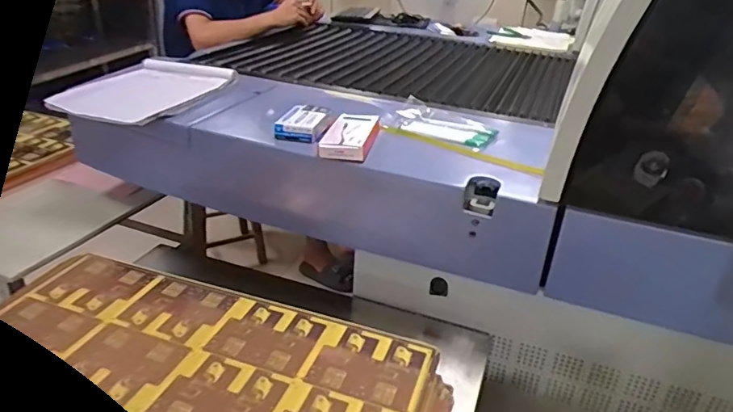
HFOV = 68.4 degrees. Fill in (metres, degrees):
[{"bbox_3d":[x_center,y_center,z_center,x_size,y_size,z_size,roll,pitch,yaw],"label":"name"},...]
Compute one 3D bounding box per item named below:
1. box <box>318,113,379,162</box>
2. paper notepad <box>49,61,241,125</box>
[{"bbox_3d":[-0.023,-0.122,0.919,0.078,0.025,0.175,9,28,10],"label":"box"},{"bbox_3d":[-0.429,-0.234,1.068,0.225,0.031,0.328,14,36,9],"label":"paper notepad"}]

